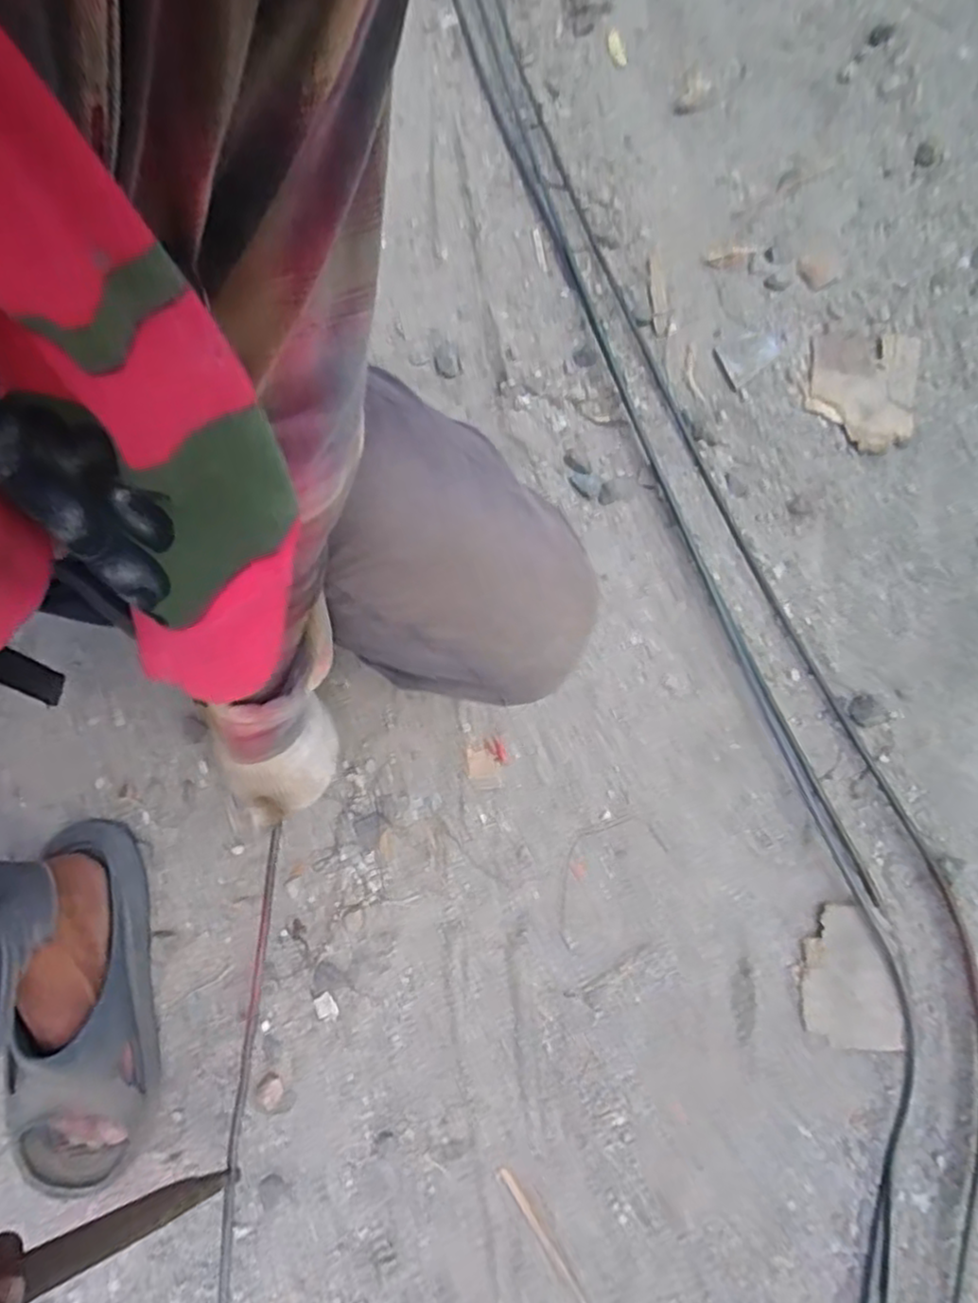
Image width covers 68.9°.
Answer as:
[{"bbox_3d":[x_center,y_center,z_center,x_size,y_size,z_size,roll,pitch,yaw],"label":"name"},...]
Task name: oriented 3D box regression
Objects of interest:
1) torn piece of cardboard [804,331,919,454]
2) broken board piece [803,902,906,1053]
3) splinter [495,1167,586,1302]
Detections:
[{"bbox_3d":[0.373,-0.263,0.709,0.103,0.016,0.145,12,73,6],"label":"torn piece of cardboard"},{"bbox_3d":[0.281,0.256,0.561,0.069,0.006,0.102,-2,69,0],"label":"broken board piece"},{"bbox_3d":[0.040,0.426,0.516,0.009,0.007,0.104,-35,72,-11],"label":"splinter"}]

